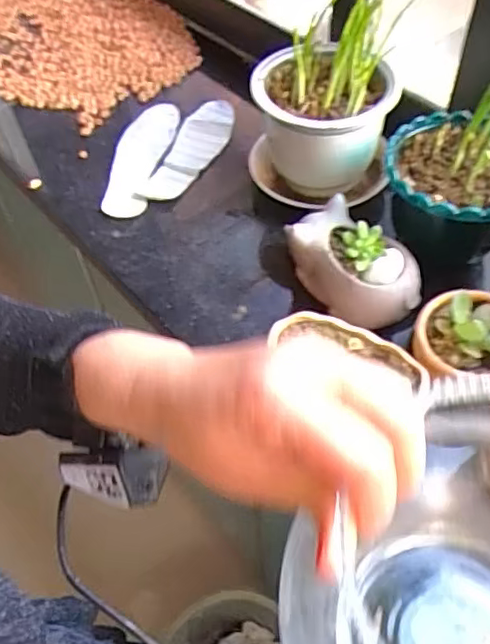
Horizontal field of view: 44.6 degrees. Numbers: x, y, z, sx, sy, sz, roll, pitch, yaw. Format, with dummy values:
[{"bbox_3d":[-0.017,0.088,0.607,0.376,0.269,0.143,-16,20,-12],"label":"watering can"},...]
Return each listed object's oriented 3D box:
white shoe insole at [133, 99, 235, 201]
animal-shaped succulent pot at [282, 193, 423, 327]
[{"bbox_3d":[-0.071,-0.224,0.781,0.067,0.016,0.197,16,57,16],"label":"white shoe insole"},{"bbox_3d":[0.104,-0.070,0.593,0.153,0.102,0.085,30,61,24],"label":"animal-shaped succulent pot"}]

